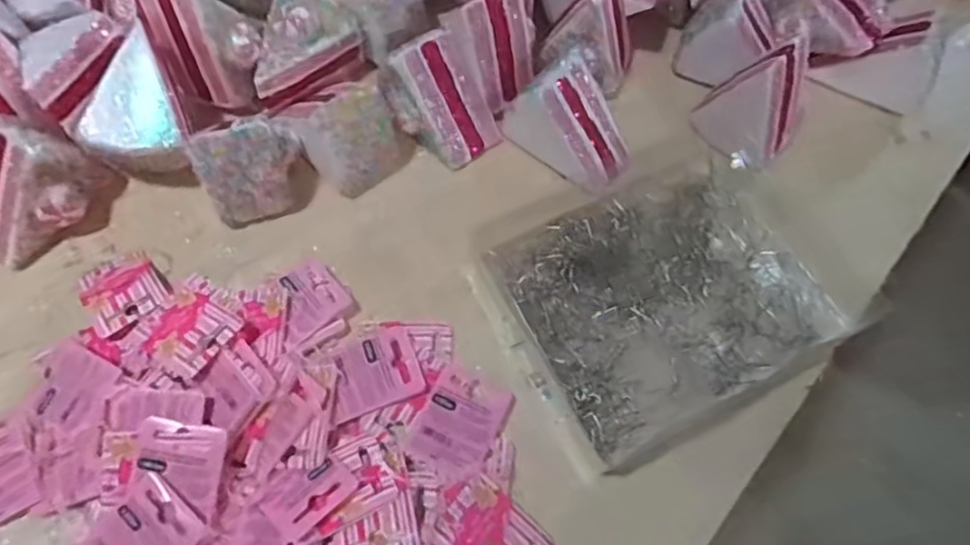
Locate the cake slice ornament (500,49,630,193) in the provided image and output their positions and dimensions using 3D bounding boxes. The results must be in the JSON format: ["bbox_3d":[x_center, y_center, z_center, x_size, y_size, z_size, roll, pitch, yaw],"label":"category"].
[{"bbox_3d":[0.067,-0.112,0.467,0.088,0.060,0.065,36,67,14],"label":"cake slice ornament"}]

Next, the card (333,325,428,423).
[{"bbox_3d":[-0.068,0.060,0.398,0.055,0.005,0.047,-18,66,-12],"label":"card"}]

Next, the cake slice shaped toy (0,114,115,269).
[{"bbox_3d":[-0.303,-0.057,0.423,0.064,0.059,0.090,35,67,14],"label":"cake slice shaped toy"}]

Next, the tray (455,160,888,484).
[{"bbox_3d":[0.127,0.009,0.450,0.236,0.023,0.177,-24,67,-14],"label":"tray"}]

